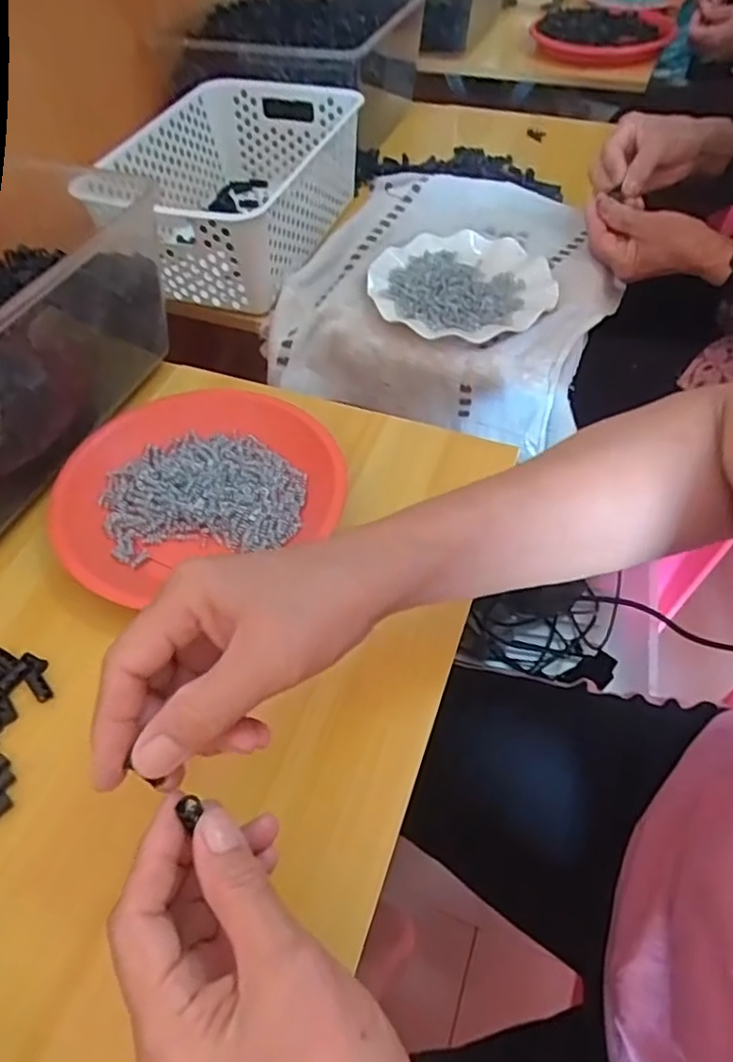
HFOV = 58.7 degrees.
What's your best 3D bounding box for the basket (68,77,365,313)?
[{"bbox_3d":[-0.150,-0.387,0.724,0.214,0.096,0.321,12,54,11],"label":"basket"}]

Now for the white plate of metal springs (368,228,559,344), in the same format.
[{"bbox_3d":[0.096,-0.258,0.671,0.179,0.033,0.188,-1,52,1],"label":"white plate of metal springs"}]

